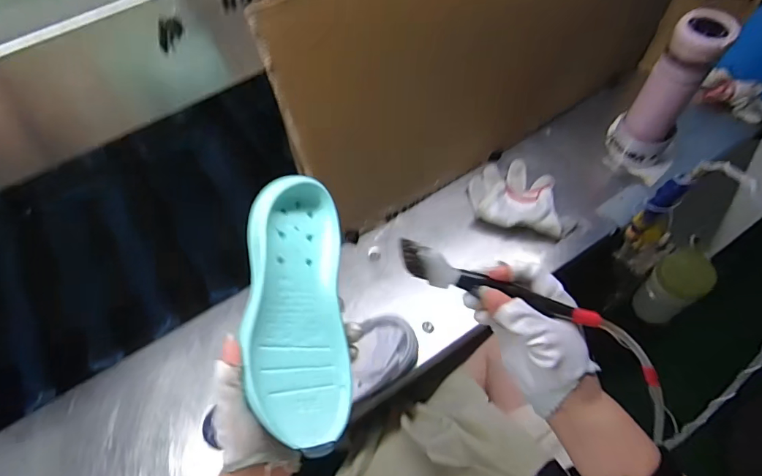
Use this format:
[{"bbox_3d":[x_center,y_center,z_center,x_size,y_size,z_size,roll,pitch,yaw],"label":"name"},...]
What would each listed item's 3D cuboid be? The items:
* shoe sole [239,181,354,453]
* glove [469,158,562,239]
[{"bbox_3d":[-0.074,0.056,0.357,0.081,0.040,0.206,1,76,-30],"label":"shoe sole"},{"bbox_3d":[0.204,-0.061,0.685,0.125,0.041,0.129,-1,59,3],"label":"glove"}]

